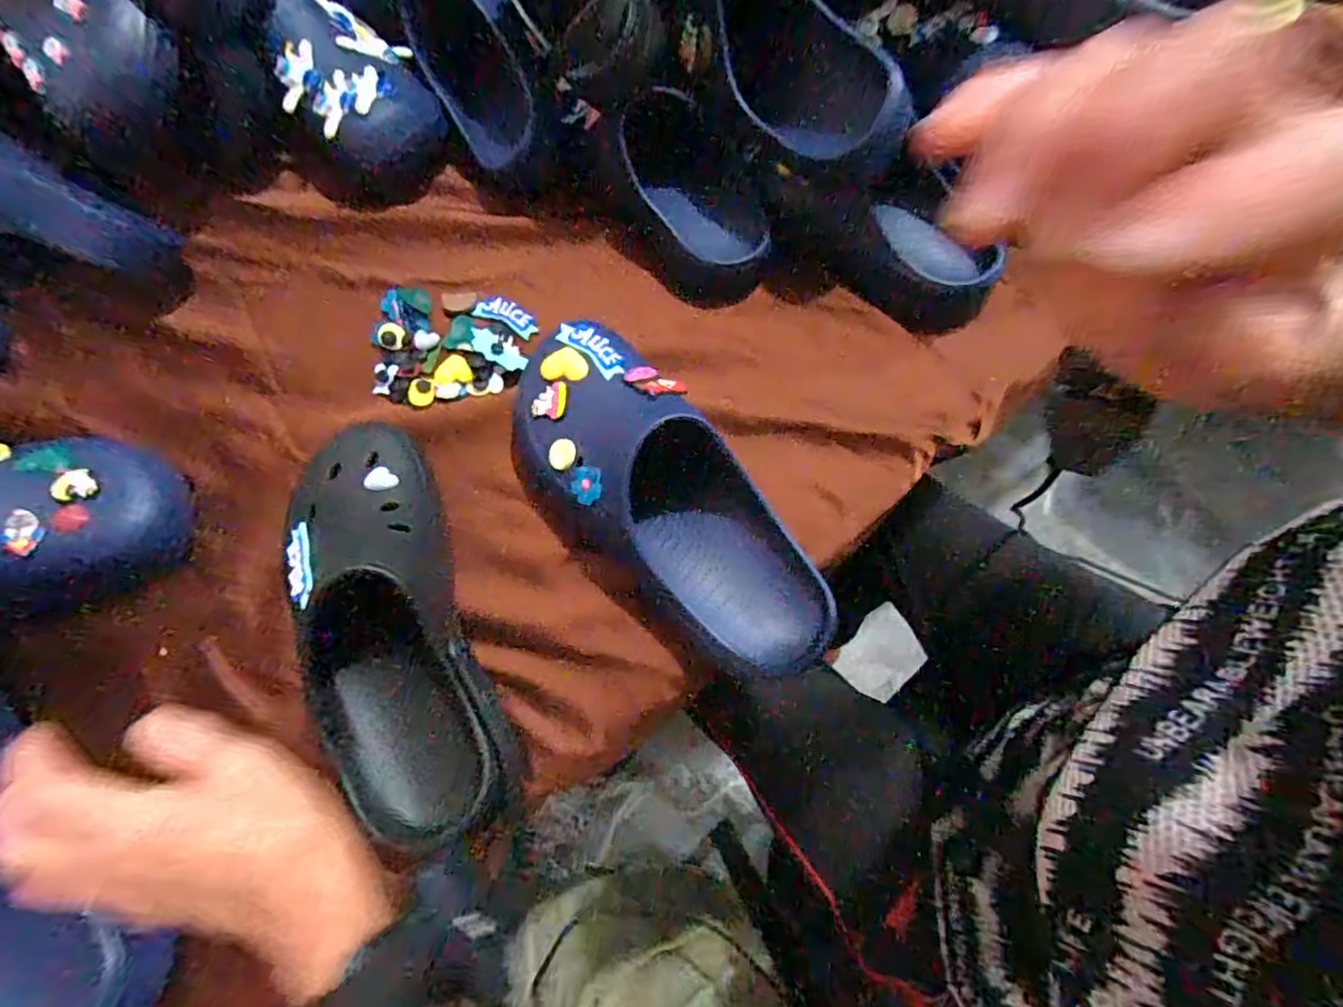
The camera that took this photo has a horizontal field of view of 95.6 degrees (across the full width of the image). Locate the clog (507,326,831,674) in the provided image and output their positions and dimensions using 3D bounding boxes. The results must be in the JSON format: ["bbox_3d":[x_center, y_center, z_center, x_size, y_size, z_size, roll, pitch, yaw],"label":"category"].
[{"bbox_3d":[-0.010,-0.001,0.410,0.111,0.075,0.272,-37,72,-11],"label":"clog"}]

